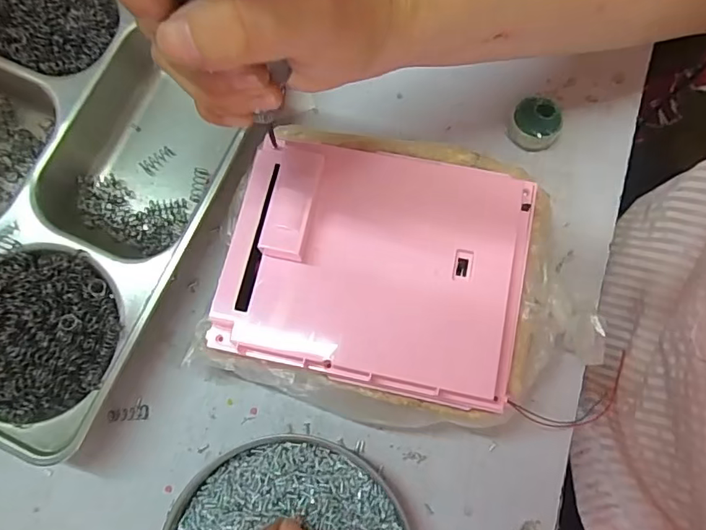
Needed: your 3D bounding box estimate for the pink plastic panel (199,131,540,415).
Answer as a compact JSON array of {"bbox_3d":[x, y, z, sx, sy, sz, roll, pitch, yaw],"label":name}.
[{"bbox_3d":[0.013,-0.003,0.263,0.155,0.023,0.126,12,79,4],"label":"pink plastic panel"}]

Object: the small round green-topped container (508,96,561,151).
[{"bbox_3d":[0.120,-0.096,0.329,0.033,0.018,0.035,0,78,1],"label":"small round green-topped container"}]

